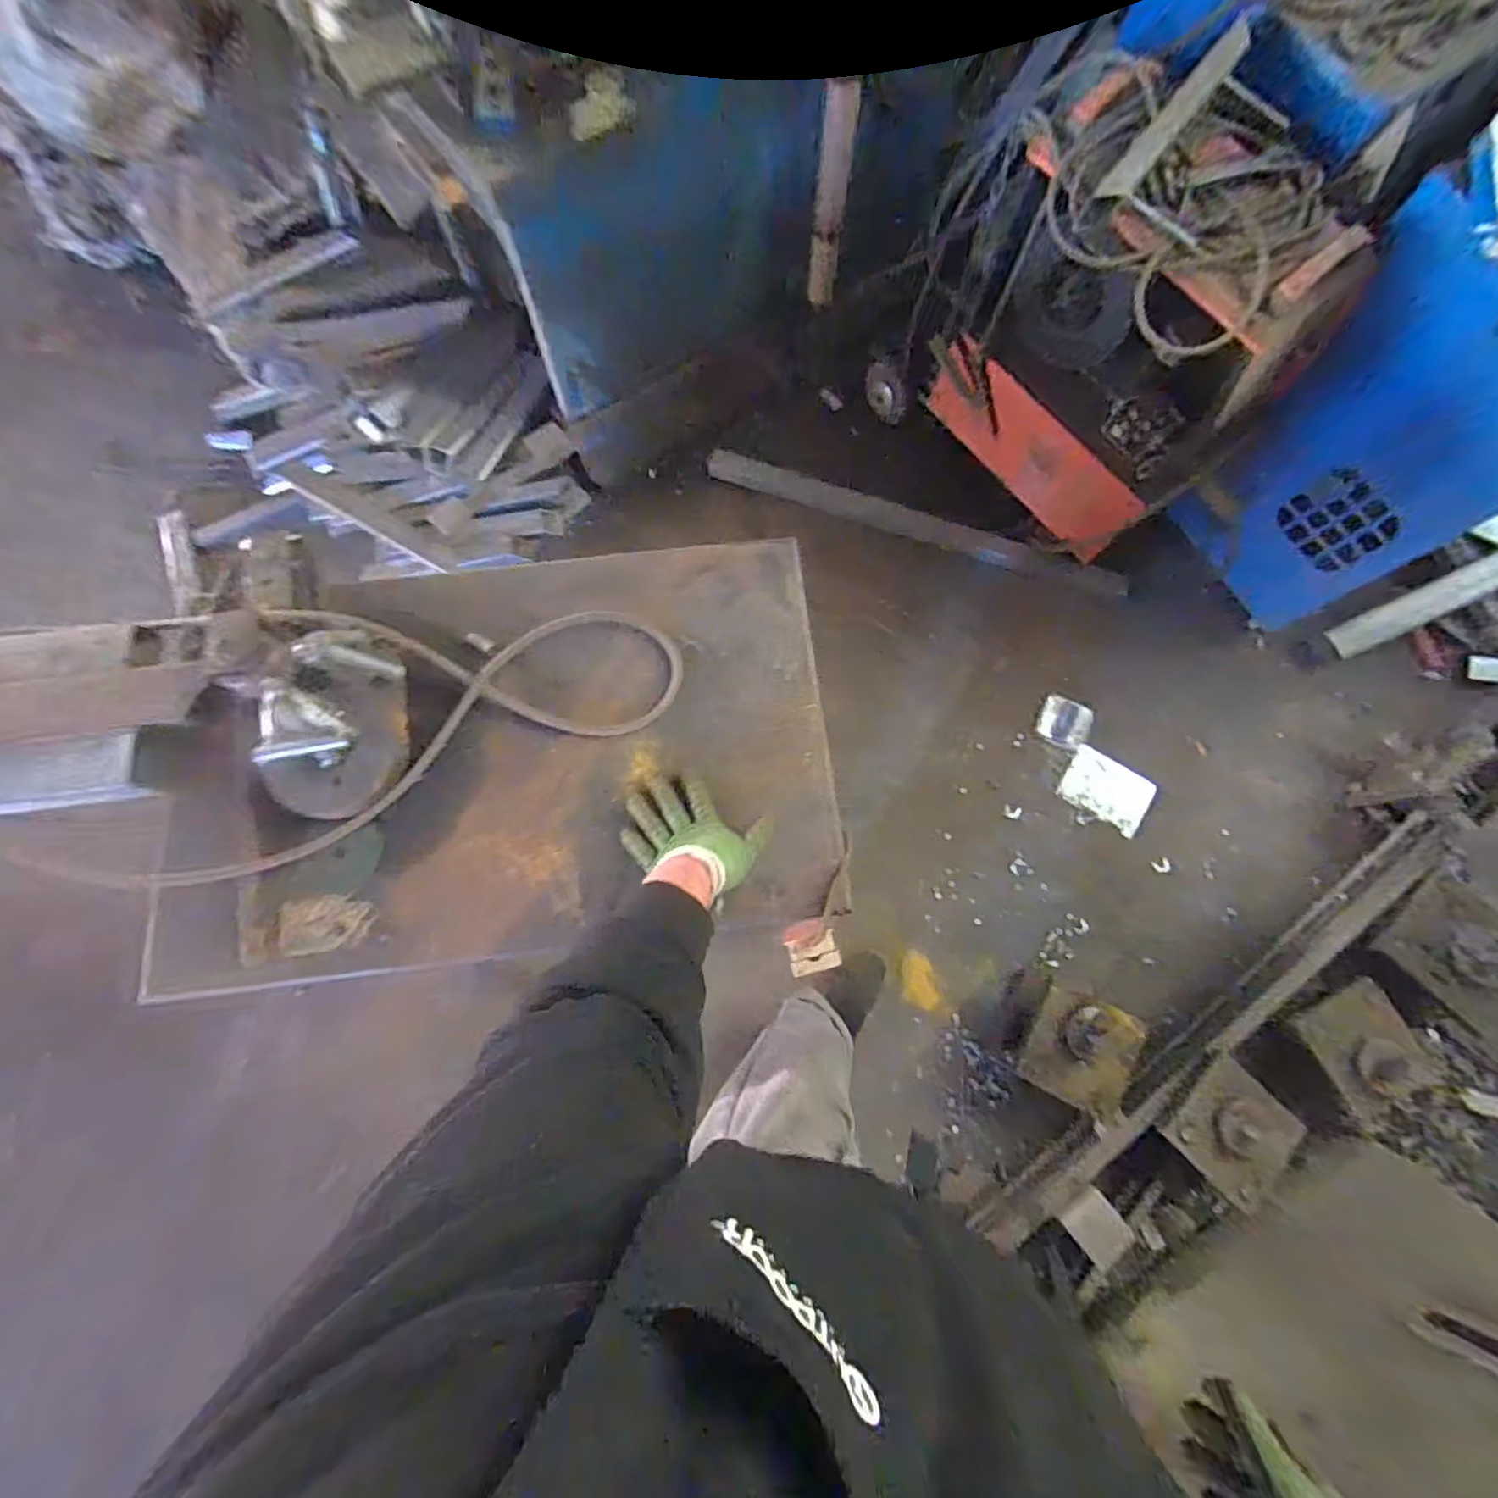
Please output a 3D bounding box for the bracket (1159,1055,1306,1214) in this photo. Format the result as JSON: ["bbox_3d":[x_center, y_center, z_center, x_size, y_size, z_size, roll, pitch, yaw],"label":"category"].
[{"bbox_3d":[0.904,0.705,1.180,0.203,0.062,0.179,-43,80,-10],"label":"bracket"}]

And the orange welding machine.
[{"bbox_3d":[0.717,-0.813,1.268,0.328,0.617,0.597,-43,80,-10],"label":"orange welding machine"}]

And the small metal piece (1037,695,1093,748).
[{"bbox_3d":[0.755,-0.062,1.514,0.125,0.017,0.108,26,86,0],"label":"small metal piece"}]

